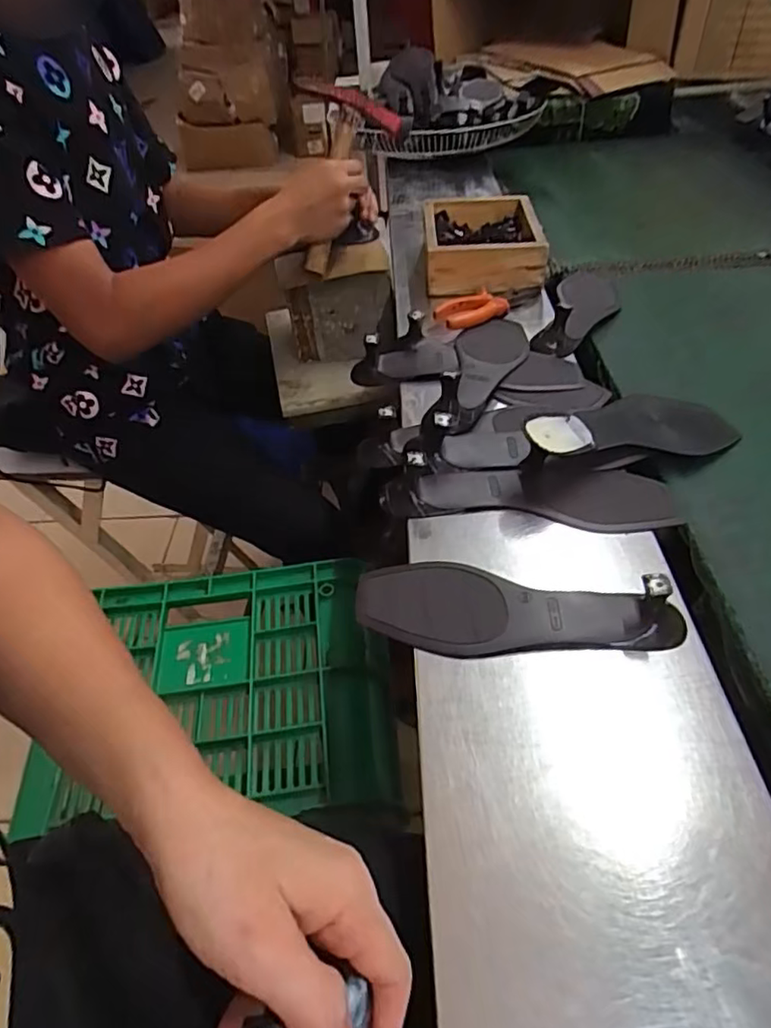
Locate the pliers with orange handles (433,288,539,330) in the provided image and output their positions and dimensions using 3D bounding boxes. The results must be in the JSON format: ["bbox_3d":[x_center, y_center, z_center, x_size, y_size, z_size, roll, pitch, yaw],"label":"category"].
[{"bbox_3d":[0.133,-0.260,0.746,0.154,0.021,0.050,-29,50,-23],"label":"pliers with orange handles"}]

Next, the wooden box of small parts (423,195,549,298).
[{"bbox_3d":[0.128,-0.361,0.826,0.153,0.066,0.209,-4,45,1],"label":"wooden box of small parts"}]

